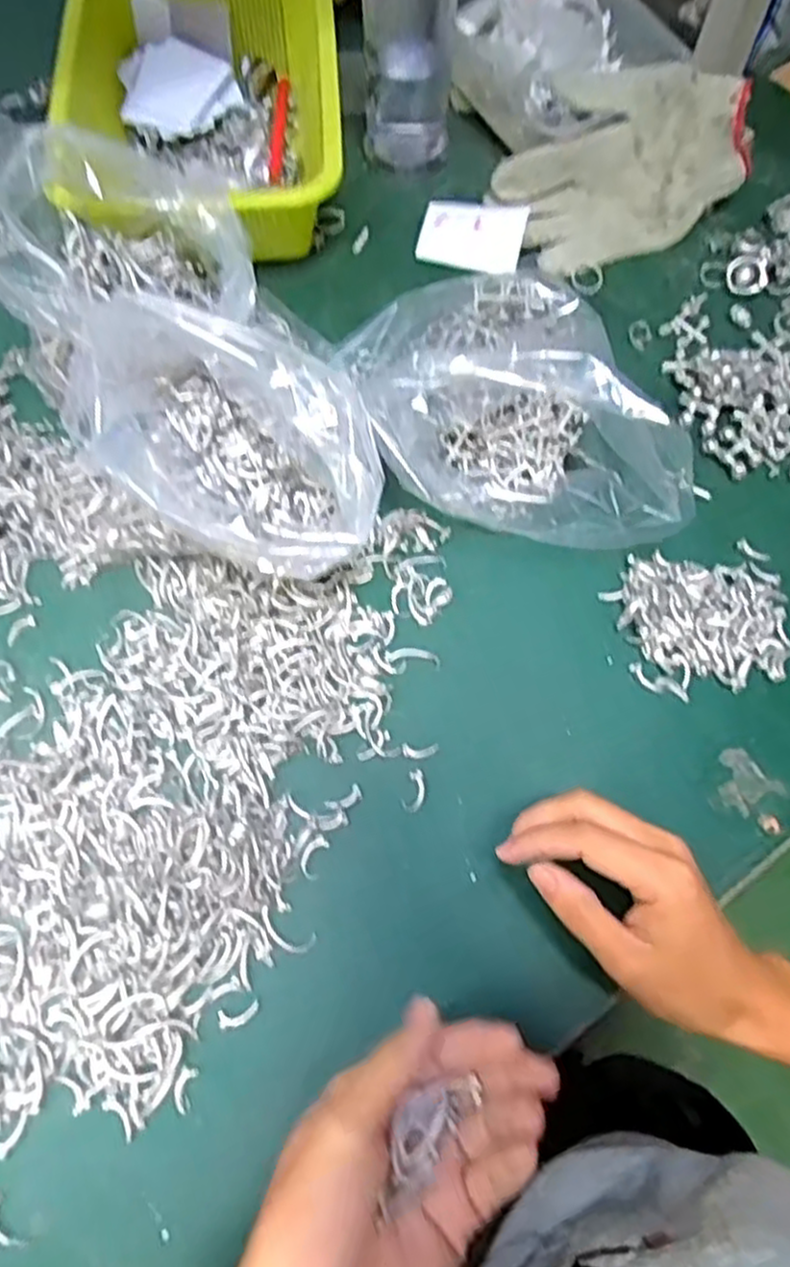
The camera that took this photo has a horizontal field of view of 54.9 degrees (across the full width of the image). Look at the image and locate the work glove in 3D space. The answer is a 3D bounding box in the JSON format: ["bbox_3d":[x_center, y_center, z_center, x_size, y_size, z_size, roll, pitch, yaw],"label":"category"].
[{"bbox_3d":[0.166,-0.348,0.557,0.174,0.062,0.120,-19,69,-9],"label":"work glove"}]

